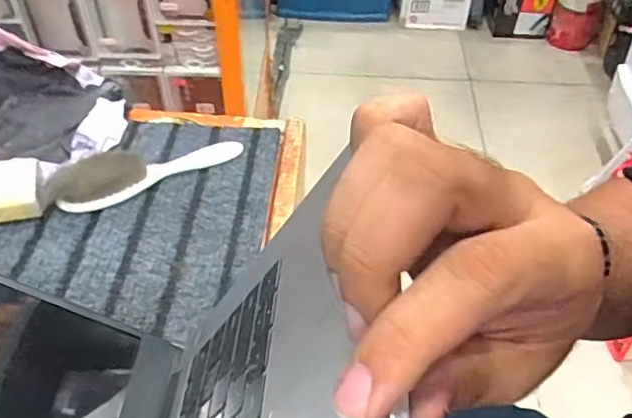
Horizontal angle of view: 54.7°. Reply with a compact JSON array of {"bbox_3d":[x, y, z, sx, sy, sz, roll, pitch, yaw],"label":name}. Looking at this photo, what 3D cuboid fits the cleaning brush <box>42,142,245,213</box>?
[{"bbox_3d":[-0.128,-0.035,0.471,0.147,0.026,0.036,-23,50,-22],"label":"cleaning brush"}]

